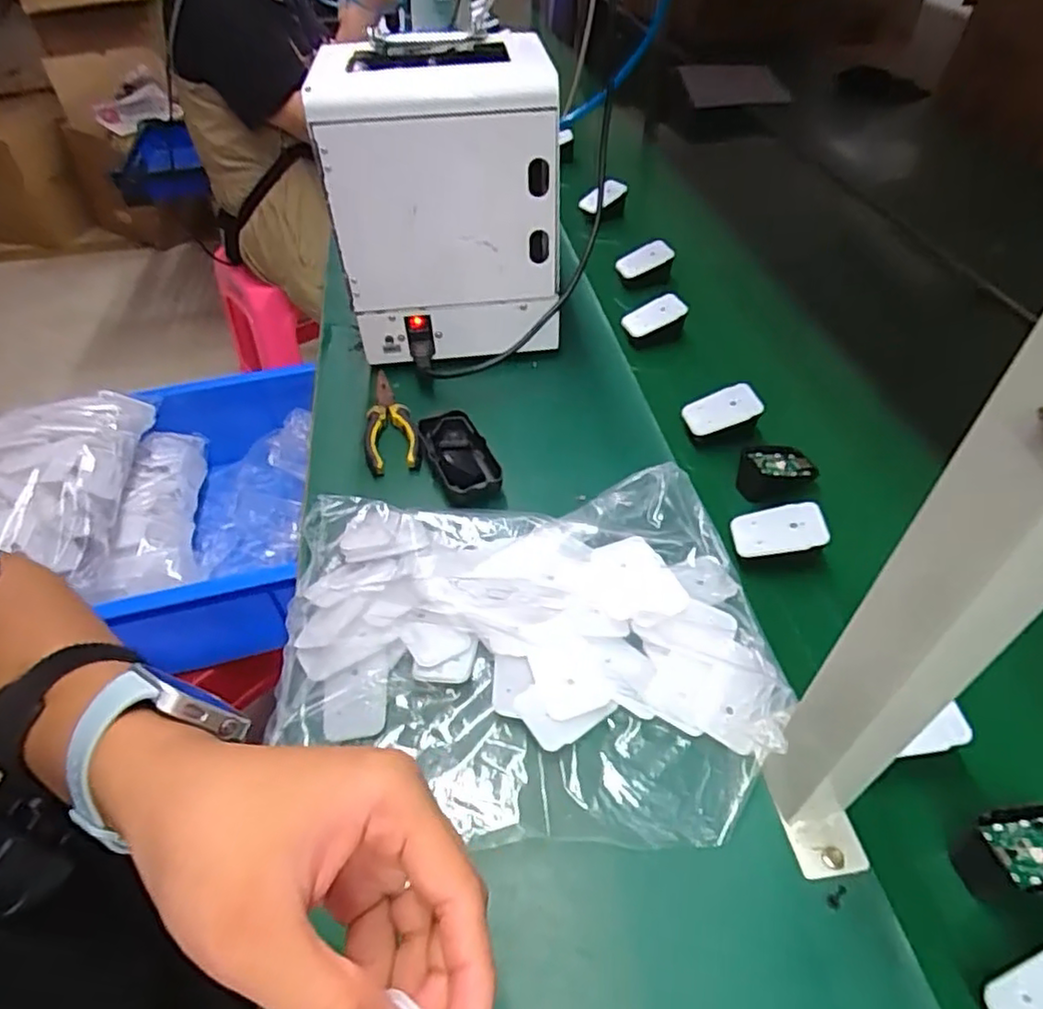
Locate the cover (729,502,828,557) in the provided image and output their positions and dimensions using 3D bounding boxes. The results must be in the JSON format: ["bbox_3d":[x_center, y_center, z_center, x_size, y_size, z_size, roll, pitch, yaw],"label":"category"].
[{"bbox_3d":[0.206,0.021,0.525,0.068,0.006,0.041,-13,60,14],"label":"cover"}]

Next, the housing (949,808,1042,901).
[{"bbox_3d":[0.288,0.201,0.376,0.066,0.030,0.040,-8,48,-4],"label":"housing"}]

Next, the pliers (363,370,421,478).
[{"bbox_3d":[-0.137,-0.083,0.661,0.052,0.025,0.147,-15,49,-10],"label":"pliers"}]

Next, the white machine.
[{"bbox_3d":[-0.073,-0.283,0.665,0.211,0.280,0.154,-5,48,-1],"label":"white machine"}]

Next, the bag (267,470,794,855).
[{"bbox_3d":[-0.002,0.095,0.463,0.335,0.044,0.259,-3,48,0],"label":"bag"}]

